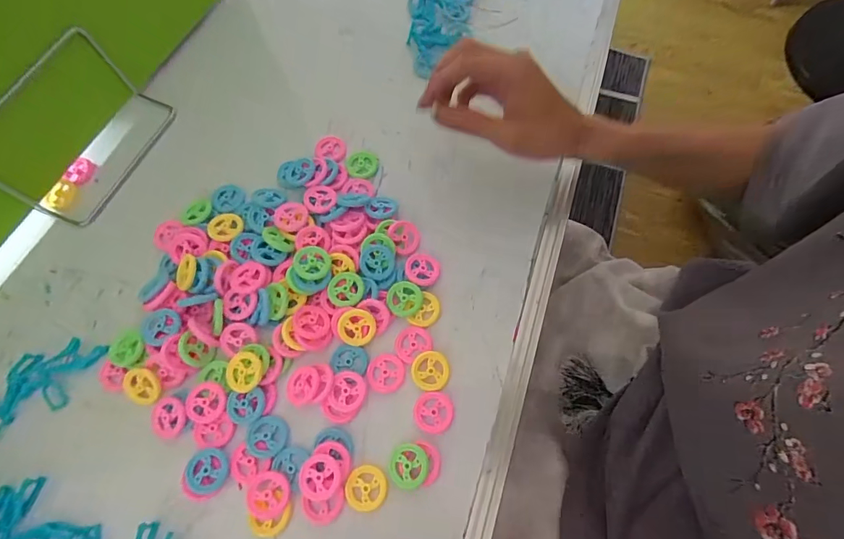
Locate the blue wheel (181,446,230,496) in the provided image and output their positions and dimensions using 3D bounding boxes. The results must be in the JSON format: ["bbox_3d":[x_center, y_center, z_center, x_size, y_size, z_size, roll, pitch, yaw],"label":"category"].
[{"bbox_3d":[-0.155,0.145,0.301,0.031,0.006,0.029,-1,70,2],"label":"blue wheel"}]

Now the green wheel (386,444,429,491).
[{"bbox_3d":[-0.010,0.141,0.300,0.029,0.008,0.029,-1,70,2],"label":"green wheel"}]

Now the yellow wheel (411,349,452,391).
[{"bbox_3d":[0.007,0.078,0.325,0.030,0.006,0.030,-1,70,2],"label":"yellow wheel"}]

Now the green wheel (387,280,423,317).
[{"bbox_3d":[-0.015,0.025,0.344,0.029,0.009,0.029,-1,70,2],"label":"green wheel"}]

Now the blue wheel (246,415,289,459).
[{"bbox_3d":[-0.115,0.123,0.309,0.029,0.004,0.029,-1,70,2],"label":"blue wheel"}]

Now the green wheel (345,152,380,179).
[{"bbox_3d":[-0.058,-0.100,0.399,0.031,0.004,0.030,-1,70,2],"label":"green wheel"}]

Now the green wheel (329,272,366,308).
[{"bbox_3d":[-0.062,0.016,0.341,0.028,0.005,0.030,-1,70,2],"label":"green wheel"}]

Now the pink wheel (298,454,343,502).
[{"bbox_3d":[-0.071,0.147,0.296,0.029,0.010,0.029,-1,70,2],"label":"pink wheel"}]

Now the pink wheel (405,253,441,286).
[{"bbox_3d":[0.001,-0.001,0.353,0.028,0.009,0.030,-1,70,2],"label":"pink wheel"}]

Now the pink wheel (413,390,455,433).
[{"bbox_3d":[0.009,0.107,0.315,0.030,0.004,0.029,-1,70,2],"label":"pink wheel"}]

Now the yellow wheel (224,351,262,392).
[{"bbox_3d":[-0.136,0.079,0.320,0.027,0.011,0.029,-1,70,2],"label":"yellow wheel"}]

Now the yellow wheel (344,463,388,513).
[{"bbox_3d":[-0.040,0.155,0.298,0.030,0.005,0.030,-1,70,2],"label":"yellow wheel"}]

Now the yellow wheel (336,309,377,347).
[{"bbox_3d":[-0.052,0.046,0.332,0.030,0.005,0.029,-1,98,-7],"label":"yellow wheel"}]

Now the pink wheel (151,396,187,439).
[{"bbox_3d":[-0.191,0.111,0.315,0.028,0.004,0.029,-1,81,9],"label":"pink wheel"}]

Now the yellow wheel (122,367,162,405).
[{"bbox_3d":[-0.216,0.090,0.322,0.029,0.004,0.029,9,97,2],"label":"yellow wheel"}]

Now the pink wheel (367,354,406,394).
[{"bbox_3d":[-0.028,0.081,0.326,0.028,0.005,0.030,-1,70,2],"label":"pink wheel"}]

